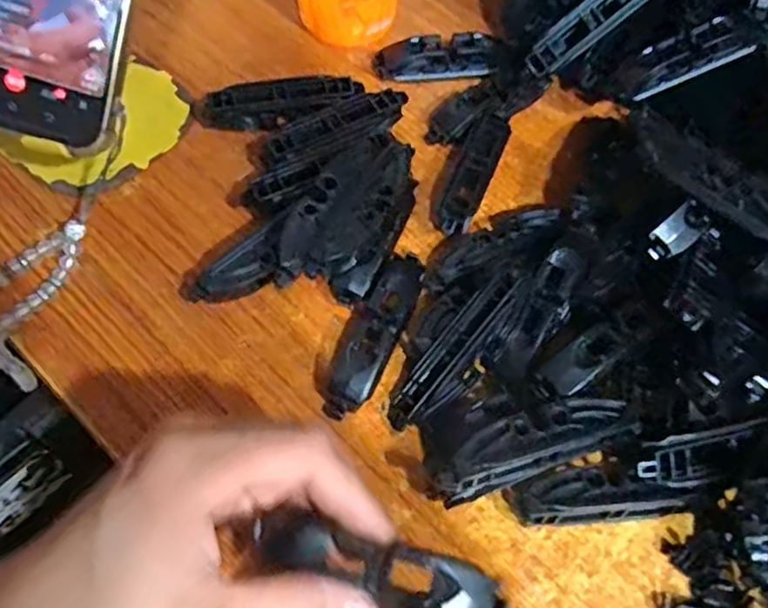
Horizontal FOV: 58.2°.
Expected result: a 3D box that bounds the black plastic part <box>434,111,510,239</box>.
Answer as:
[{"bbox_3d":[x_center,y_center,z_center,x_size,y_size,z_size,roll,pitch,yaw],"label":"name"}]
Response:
[{"bbox_3d":[0.043,-0.063,0.345,0.018,0.015,0.075,23,63,9],"label":"black plastic part"}]

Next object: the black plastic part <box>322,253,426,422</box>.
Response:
[{"bbox_3d":[-0.005,0.012,0.305,0.024,0.016,0.080,21,62,8],"label":"black plastic part"}]

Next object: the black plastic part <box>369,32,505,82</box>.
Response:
[{"bbox_3d":[0.032,-0.140,0.392,0.073,0.013,0.021,-6,62,-6],"label":"black plastic part"}]

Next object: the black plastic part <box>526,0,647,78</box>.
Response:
[{"bbox_3d":[0.110,-0.149,0.363,0.077,0.018,0.015,-37,64,19],"label":"black plastic part"}]

